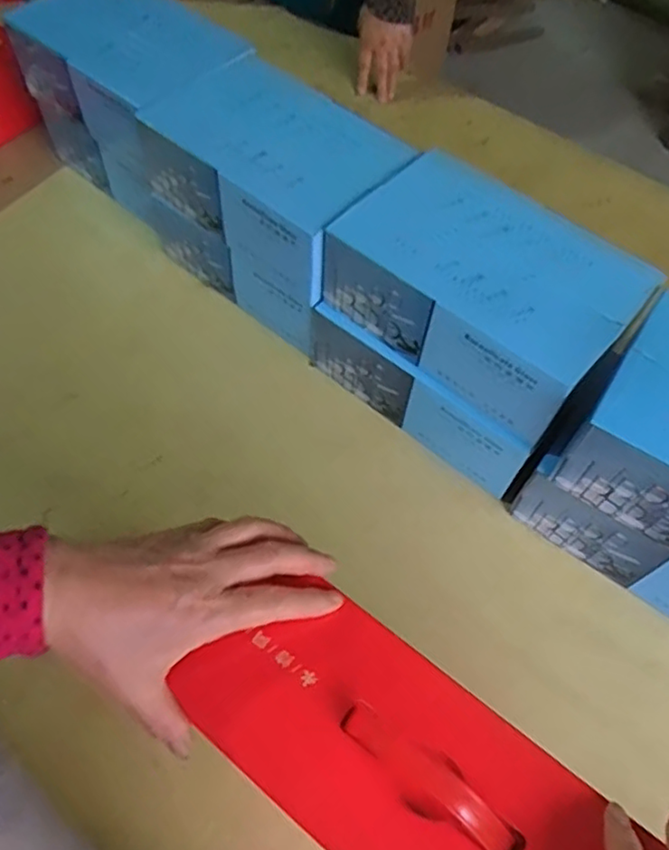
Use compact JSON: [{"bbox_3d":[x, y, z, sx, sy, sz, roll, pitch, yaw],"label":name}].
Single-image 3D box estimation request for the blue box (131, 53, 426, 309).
[{"bbox_3d":[-0.074,-0.323,0.789,0.308,0.119,0.219,37,63,18],"label":"blue box"}]

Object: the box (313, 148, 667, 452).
[{"bbox_3d":[0.163,-0.149,0.683,0.303,0.114,0.203,39,64,18],"label":"box"}]

